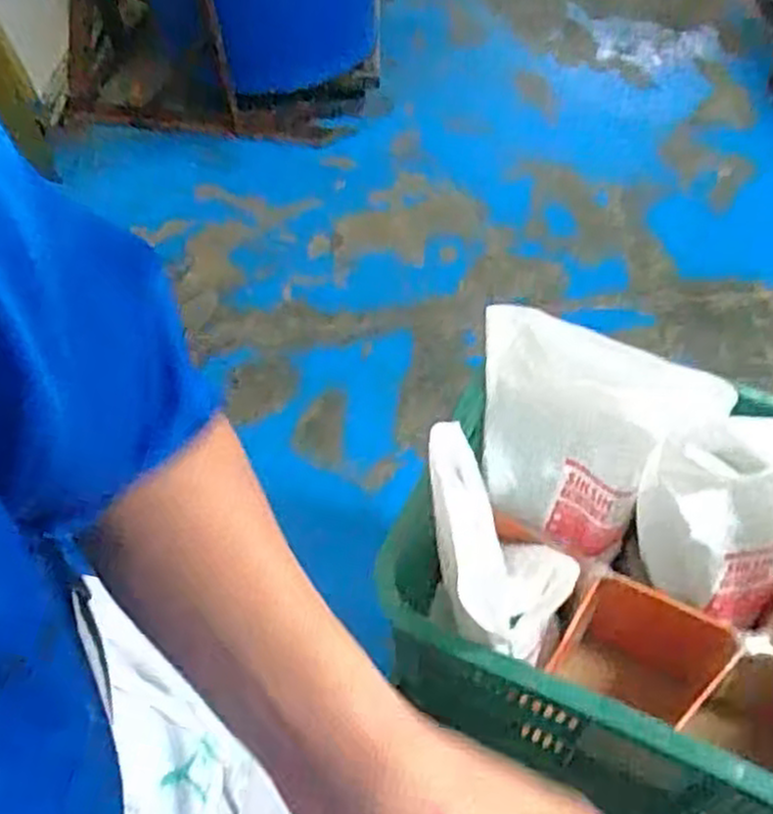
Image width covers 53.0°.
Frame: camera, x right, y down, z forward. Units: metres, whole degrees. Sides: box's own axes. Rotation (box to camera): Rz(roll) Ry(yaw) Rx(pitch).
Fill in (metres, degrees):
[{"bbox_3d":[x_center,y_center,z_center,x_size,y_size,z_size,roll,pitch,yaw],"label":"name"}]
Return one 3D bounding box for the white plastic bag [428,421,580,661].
[{"bbox_3d":[0.090,0.104,0.617,0.108,0.060,0.169,-1,54,3],"label":"white plastic bag"}]

